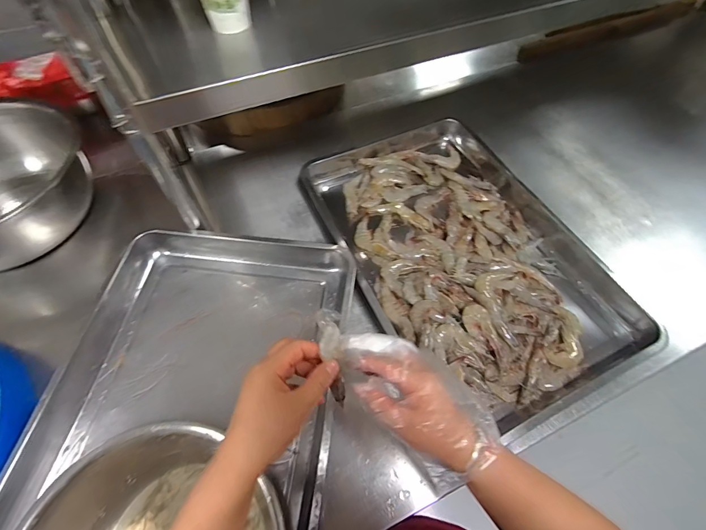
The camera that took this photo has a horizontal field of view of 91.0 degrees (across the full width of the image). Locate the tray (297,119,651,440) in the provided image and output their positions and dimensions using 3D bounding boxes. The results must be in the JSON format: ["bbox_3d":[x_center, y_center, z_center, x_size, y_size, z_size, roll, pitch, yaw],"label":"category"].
[{"bbox_3d":[0.192,-0.052,0.664,0.431,0.061,0.627,-24,62,-13],"label":"tray"}]

